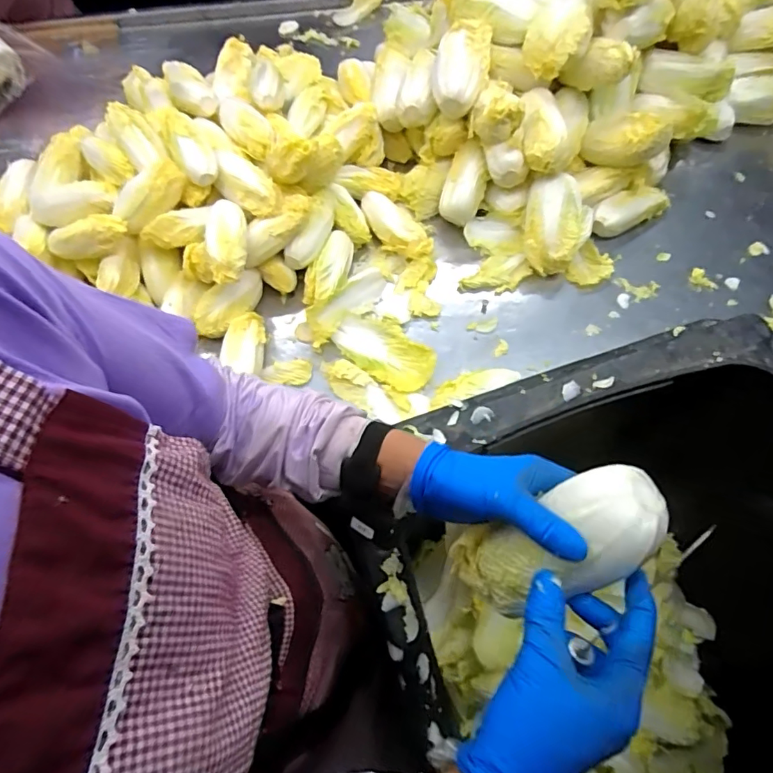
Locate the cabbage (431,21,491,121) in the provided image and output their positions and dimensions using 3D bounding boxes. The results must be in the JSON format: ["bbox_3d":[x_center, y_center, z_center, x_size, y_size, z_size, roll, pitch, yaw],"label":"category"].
[{"bbox_3d":[0.121,-0.511,0.770,0.077,0.058,0.150,19,80,6],"label":"cabbage"}]

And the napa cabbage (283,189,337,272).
[{"bbox_3d":[-0.107,-0.253,0.778,0.044,0.050,0.146,24,66,8],"label":"napa cabbage"}]

